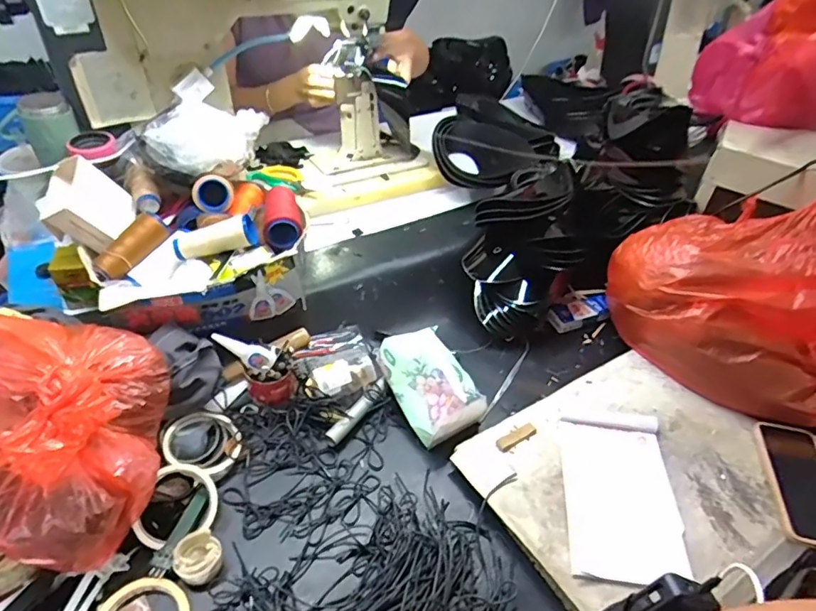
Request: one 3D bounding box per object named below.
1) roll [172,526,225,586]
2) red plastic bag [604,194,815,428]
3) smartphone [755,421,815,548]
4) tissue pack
[{"bbox_3d":[-0.228,0.275,0.591,0.050,0.030,0.048,2,44,-2],"label":"roll"},{"bbox_3d":[0.497,-0.004,0.754,0.324,0.256,0.284,0,44,-4],"label":"red plastic bag"},{"bbox_3d":[0.495,0.221,0.674,0.088,0.014,0.163,10,44,5],"label":"smartphone"},{"bbox_3d":[0.030,0.106,0.743,0.087,0.095,0.147,-23,50,-26],"label":"tissue pack"}]

